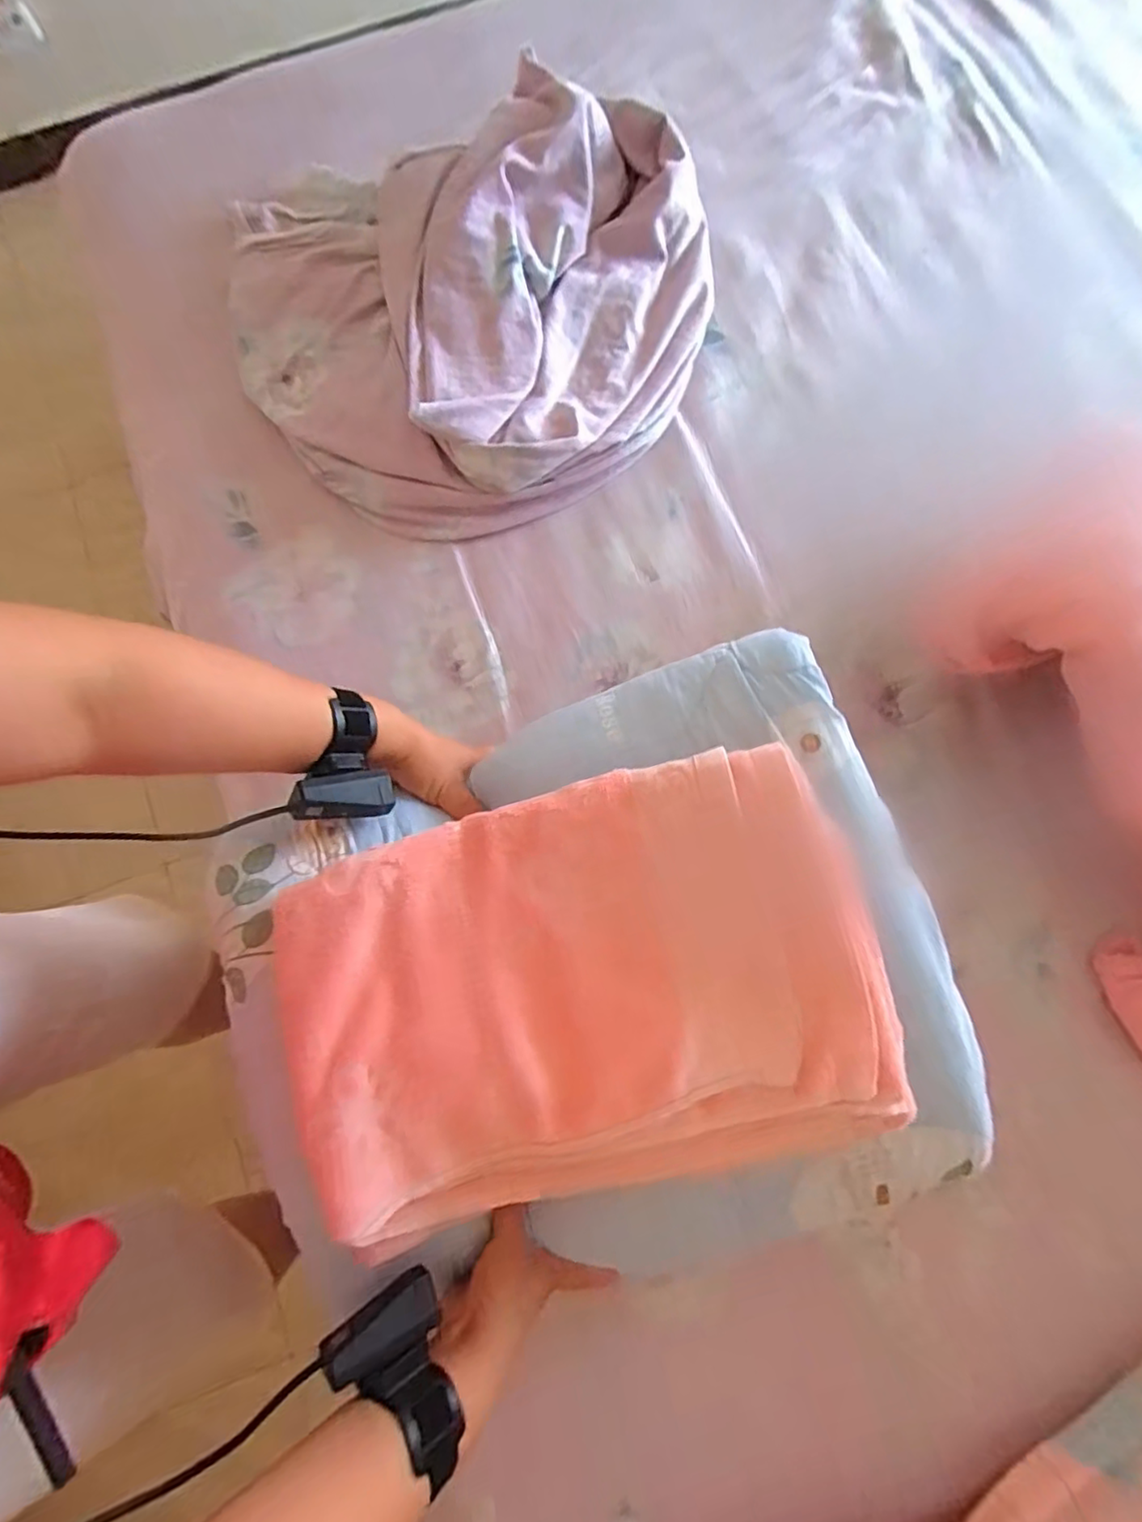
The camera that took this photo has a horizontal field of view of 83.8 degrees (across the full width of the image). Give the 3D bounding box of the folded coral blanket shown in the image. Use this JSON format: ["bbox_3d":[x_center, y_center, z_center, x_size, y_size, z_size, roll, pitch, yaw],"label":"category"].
[{"bbox_3d":[0.001,0.145,0.405,0.360,0.056,0.248,-14,78,-2],"label":"folded coral blanket"}]

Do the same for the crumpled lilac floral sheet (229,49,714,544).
[{"bbox_3d":[-0.111,-0.525,0.697,0.521,0.138,0.518,-31,79,-5],"label":"crumpled lilac floral sheet"}]

